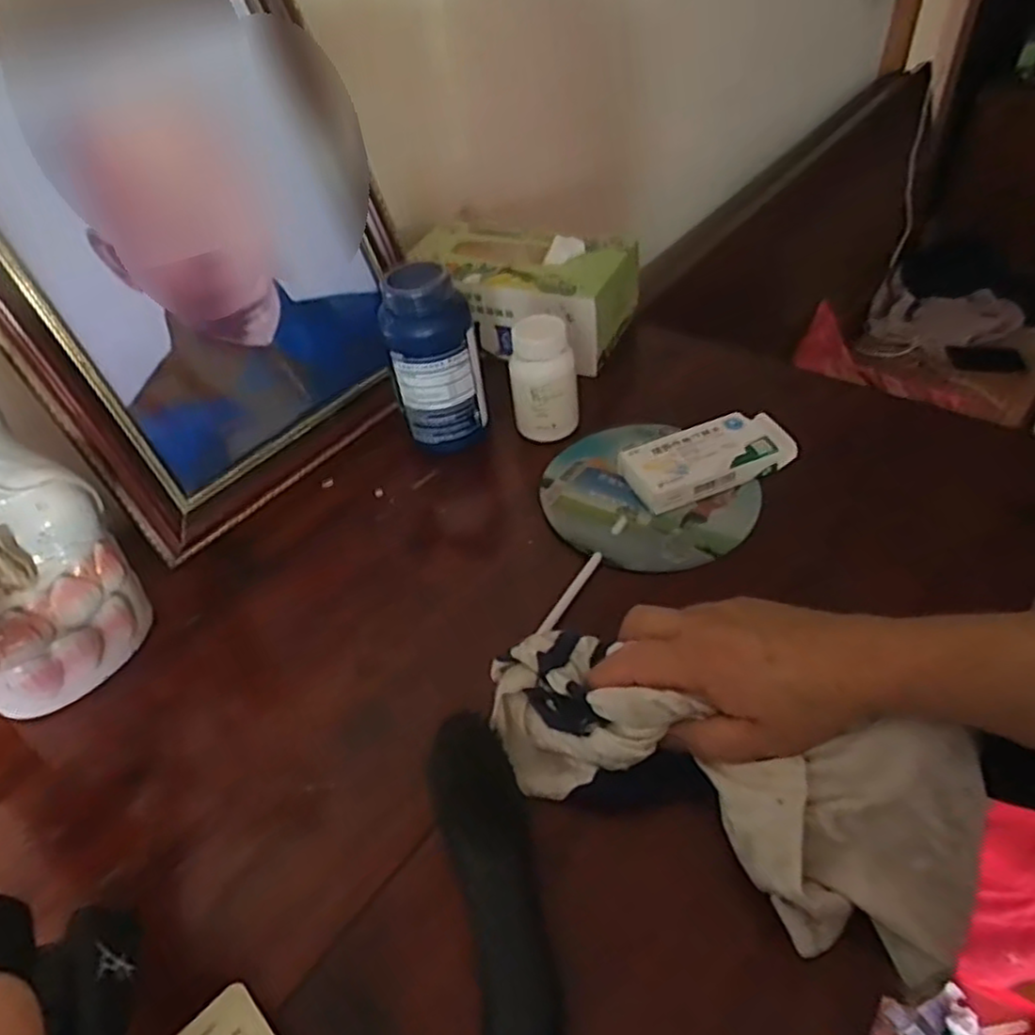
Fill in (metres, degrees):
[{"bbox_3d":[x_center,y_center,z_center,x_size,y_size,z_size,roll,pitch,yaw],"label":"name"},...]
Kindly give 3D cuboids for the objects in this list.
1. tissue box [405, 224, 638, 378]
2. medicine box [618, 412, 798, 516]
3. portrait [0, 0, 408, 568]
[{"bbox_3d":[-0.002,-0.228,0.723,0.219,0.085,0.121,14,49,21],"label":"tissue box"},{"bbox_3d":[0.151,-0.046,0.573,0.129,0.025,0.060,-21,46,-13],"label":"medicine box"},{"bbox_3d":[-0.227,-0.197,0.542,0.044,0.361,0.314,15,47,45],"label":"portrait"}]

